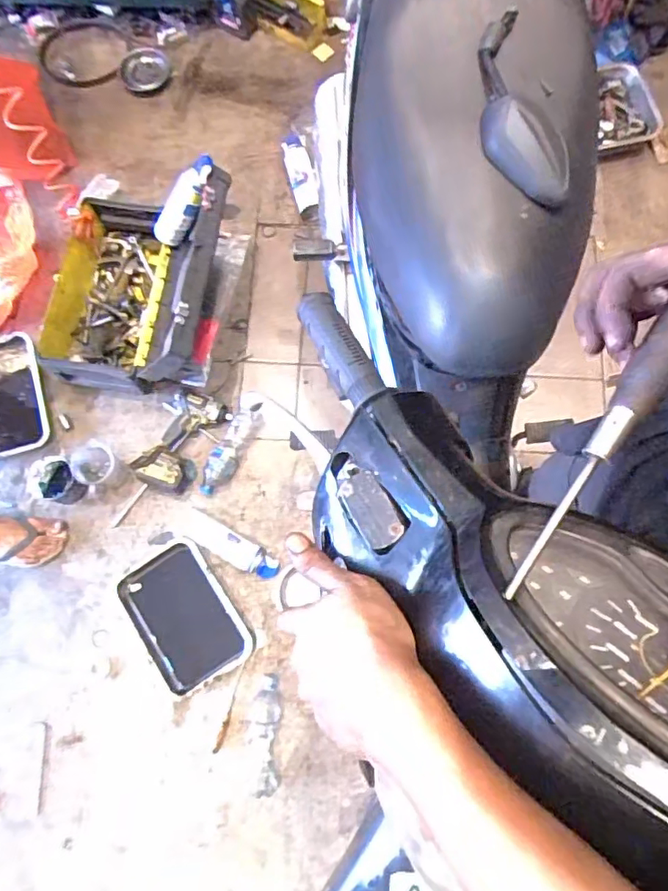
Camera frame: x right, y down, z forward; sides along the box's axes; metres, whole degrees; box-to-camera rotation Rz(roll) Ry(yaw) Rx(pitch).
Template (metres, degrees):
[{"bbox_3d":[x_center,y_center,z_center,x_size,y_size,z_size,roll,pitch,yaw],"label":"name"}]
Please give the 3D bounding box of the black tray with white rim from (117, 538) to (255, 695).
[{"bbox_3d":[-0.348,0.397,1.295,0.207,0.030,0.306,-35,79,-7],"label":"black tray with white rim"}]

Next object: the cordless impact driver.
[{"bbox_3d":[-0.372,-0.013,1.366,0.118,0.116,0.254,27,78,7],"label":"cordless impact driver"}]

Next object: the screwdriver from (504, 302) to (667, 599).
[{"bbox_3d":[0.147,0.003,0.307,0.024,0.026,0.190,31,104,10],"label":"screwdriver"}]

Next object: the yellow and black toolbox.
[{"bbox_3d":[-0.485,-0.411,1.357,0.466,0.327,0.501,8,77,3],"label":"yellow and black toolbox"}]

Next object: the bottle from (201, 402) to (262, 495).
[{"bbox_3d":[-0.257,0.013,1.404,0.081,0.059,0.246,23,78,6],"label":"bottle"}]

